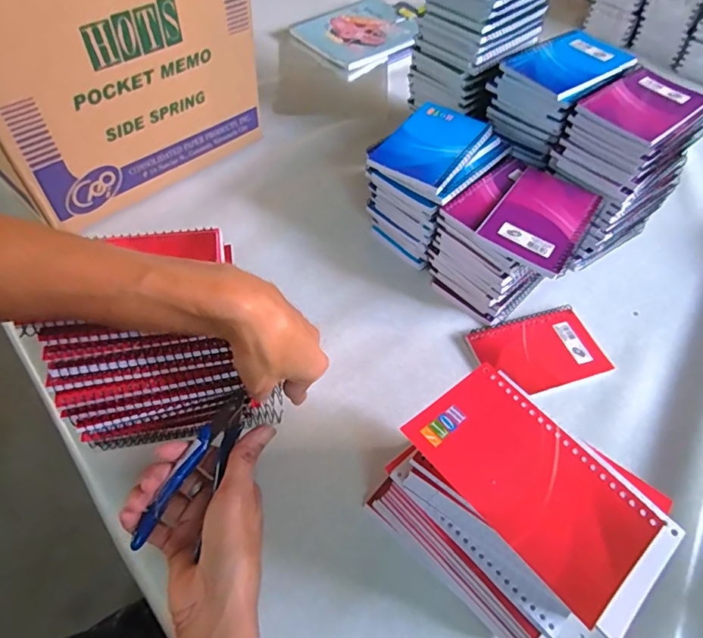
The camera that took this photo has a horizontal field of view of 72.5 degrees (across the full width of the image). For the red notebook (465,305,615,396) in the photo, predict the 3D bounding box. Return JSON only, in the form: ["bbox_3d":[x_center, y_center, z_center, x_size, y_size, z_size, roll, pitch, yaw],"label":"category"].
[{"bbox_3d":[0.191,0.032,0.492,0.129,0.007,0.084,-13,54,-15],"label":"red notebook"}]

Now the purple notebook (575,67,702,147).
[{"bbox_3d":[0.298,-0.218,0.484,0.127,0.011,0.083,-35,64,-25],"label":"purple notebook"}]

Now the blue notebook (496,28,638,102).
[{"bbox_3d":[0.240,-0.280,0.521,0.134,0.013,0.084,-31,62,-24],"label":"blue notebook"}]

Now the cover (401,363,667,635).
[{"bbox_3d":[0.100,0.087,0.270,0.076,0.005,0.127,-31,61,-26],"label":"cover"}]

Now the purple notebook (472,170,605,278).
[{"bbox_3d":[0.188,-0.102,0.471,0.083,0.011,0.141,31,57,17],"label":"purple notebook"}]

